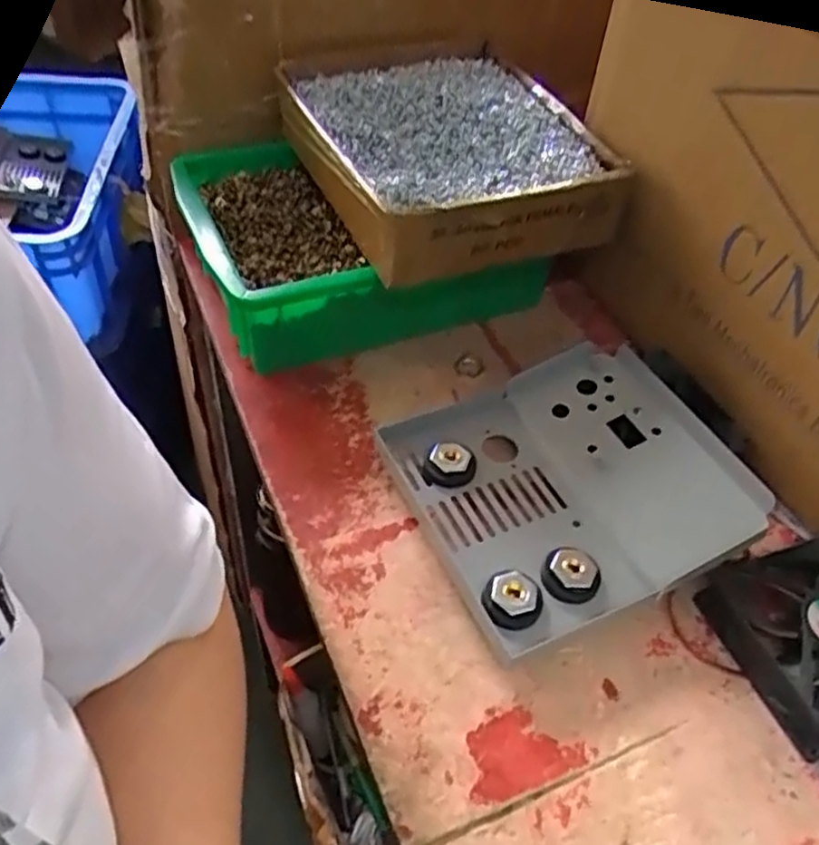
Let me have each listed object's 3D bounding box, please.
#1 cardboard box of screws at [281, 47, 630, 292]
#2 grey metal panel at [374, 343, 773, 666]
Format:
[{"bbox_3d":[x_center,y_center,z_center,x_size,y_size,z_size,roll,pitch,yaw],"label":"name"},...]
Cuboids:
[{"bbox_3d":[0.023,-0.192,0.505,0.183,0.058,0.230,-13,51,-17],"label":"cardboard box of screws"},{"bbox_3d":[0.090,0.035,0.419,0.169,0.058,0.158,-17,52,-20],"label":"grey metal panel"}]

